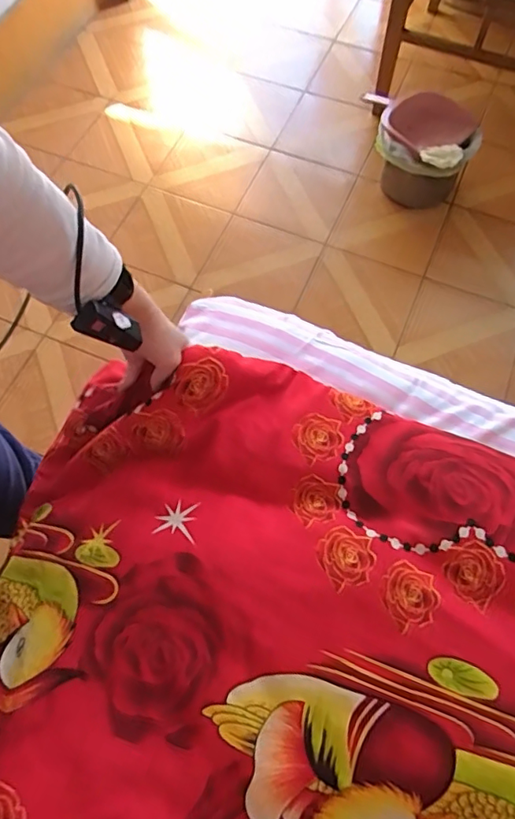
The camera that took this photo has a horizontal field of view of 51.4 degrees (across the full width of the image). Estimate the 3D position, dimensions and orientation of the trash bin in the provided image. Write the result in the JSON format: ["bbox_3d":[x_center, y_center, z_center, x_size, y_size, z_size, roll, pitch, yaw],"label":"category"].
[{"bbox_3d":[0.473,-0.741,1.566,0.268,0.221,0.226,35,70,15],"label":"trash bin"}]

